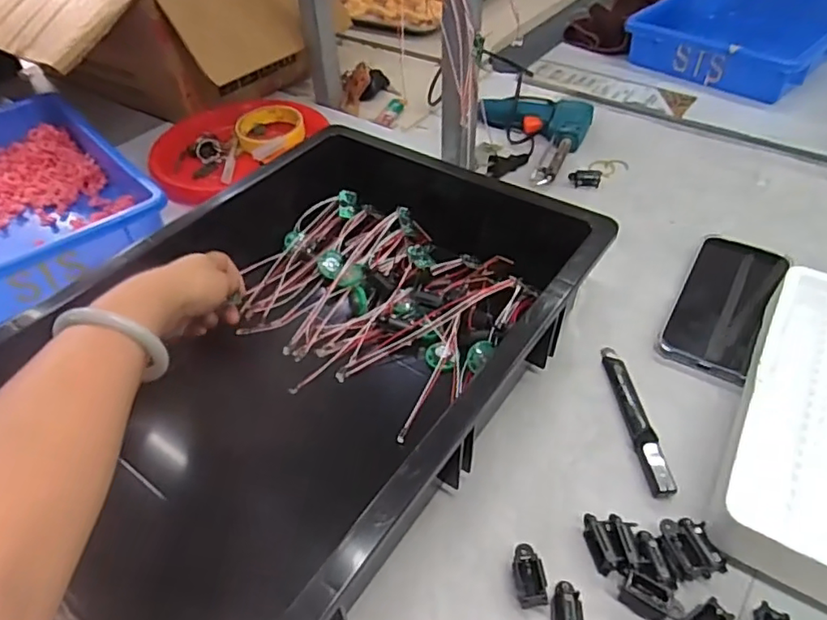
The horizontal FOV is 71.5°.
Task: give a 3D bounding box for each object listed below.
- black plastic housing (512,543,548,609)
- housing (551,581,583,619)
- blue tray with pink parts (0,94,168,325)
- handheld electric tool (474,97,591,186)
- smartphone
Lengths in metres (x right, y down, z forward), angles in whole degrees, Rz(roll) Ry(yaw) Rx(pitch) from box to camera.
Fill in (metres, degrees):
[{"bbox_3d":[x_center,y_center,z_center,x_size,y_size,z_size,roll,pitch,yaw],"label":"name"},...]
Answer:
[{"bbox_3d":[0.071,0.164,0.353,0.017,0.015,0.035,-4,47,-1],"label":"black plastic housing"},{"bbox_3d":[0.091,0.176,0.336,0.018,0.015,0.035,1,47,4],"label":"housing"},{"bbox_3d":[-0.455,-0.131,0.633,0.238,0.061,0.382,-34,54,-26],"label":"blue tray with pink parts"},{"bbox_3d":[0.135,-0.217,0.713,0.142,0.032,0.166,16,49,17],"label":"handheld electric tool"},{"bbox_3d":[0.273,-0.007,0.508,0.073,0.018,0.163,26,53,24],"label":"smartphone"}]

